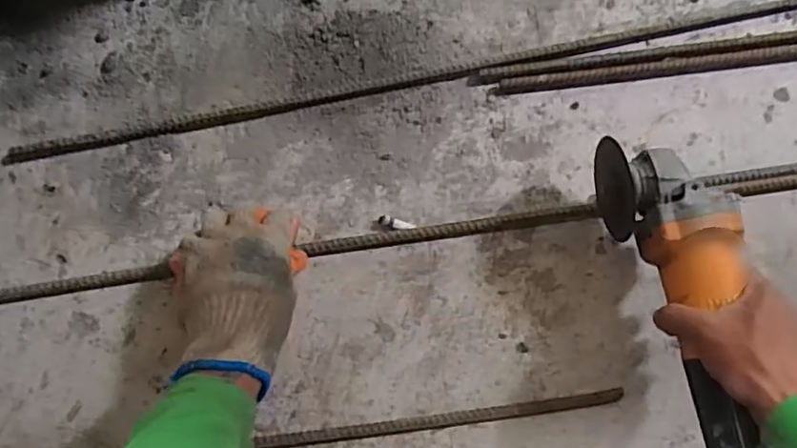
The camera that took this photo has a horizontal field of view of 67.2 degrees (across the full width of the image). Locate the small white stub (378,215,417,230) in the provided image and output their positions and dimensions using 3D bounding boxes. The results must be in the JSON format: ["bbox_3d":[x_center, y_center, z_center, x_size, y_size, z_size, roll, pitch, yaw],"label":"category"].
[{"bbox_3d":[-0.002,0.001,0.563,0.034,0.008,0.011,19,81,1],"label":"small white stub"}]

